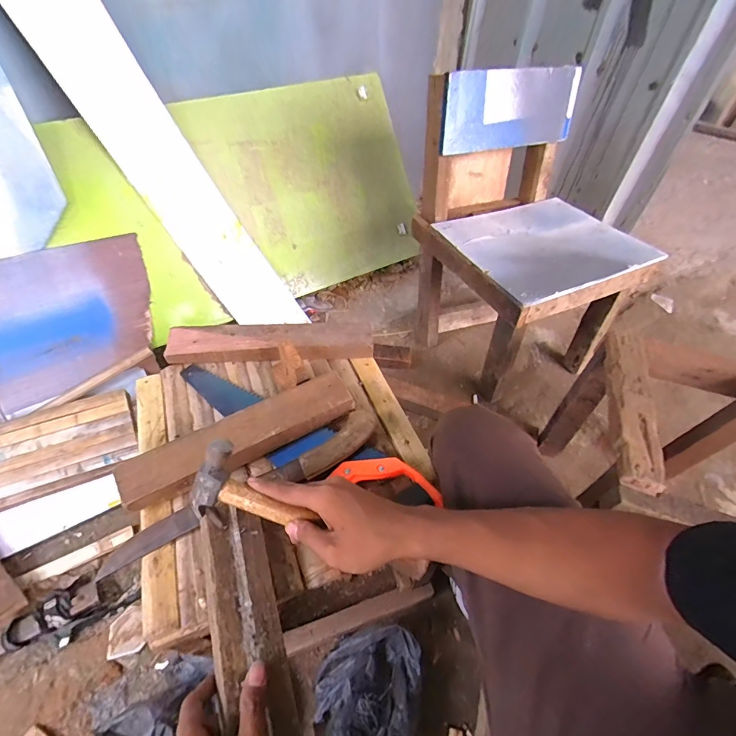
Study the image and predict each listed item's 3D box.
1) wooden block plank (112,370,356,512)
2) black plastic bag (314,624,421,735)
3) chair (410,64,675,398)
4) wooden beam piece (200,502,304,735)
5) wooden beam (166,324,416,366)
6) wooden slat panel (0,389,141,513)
[{"bbox_3d":[-0.164,0.090,0.522,0.299,0.032,0.067,-23,55,-20],"label":"wooden block plank"},{"bbox_3d":[-0.003,0.545,0.666,0.162,0.122,0.196,17,52,11],"label":"black plastic bag"},{"bbox_3d":[0.381,-0.309,0.994,0.438,0.645,0.461,-21,54,-19],"label":"chair"},{"bbox_3d":[-0.107,0.261,0.370,0.062,0.030,0.264,-18,58,-16],"label":"wooden beam piece"},{"bbox_3d":[-0.129,-0.039,0.651,0.395,0.040,0.075,2,50,-1],"label":"wooden beam"},{"bbox_3d":[-0.704,0.177,0.894,0.322,0.018,0.196,-20,71,-15],"label":"wooden slat panel"}]

